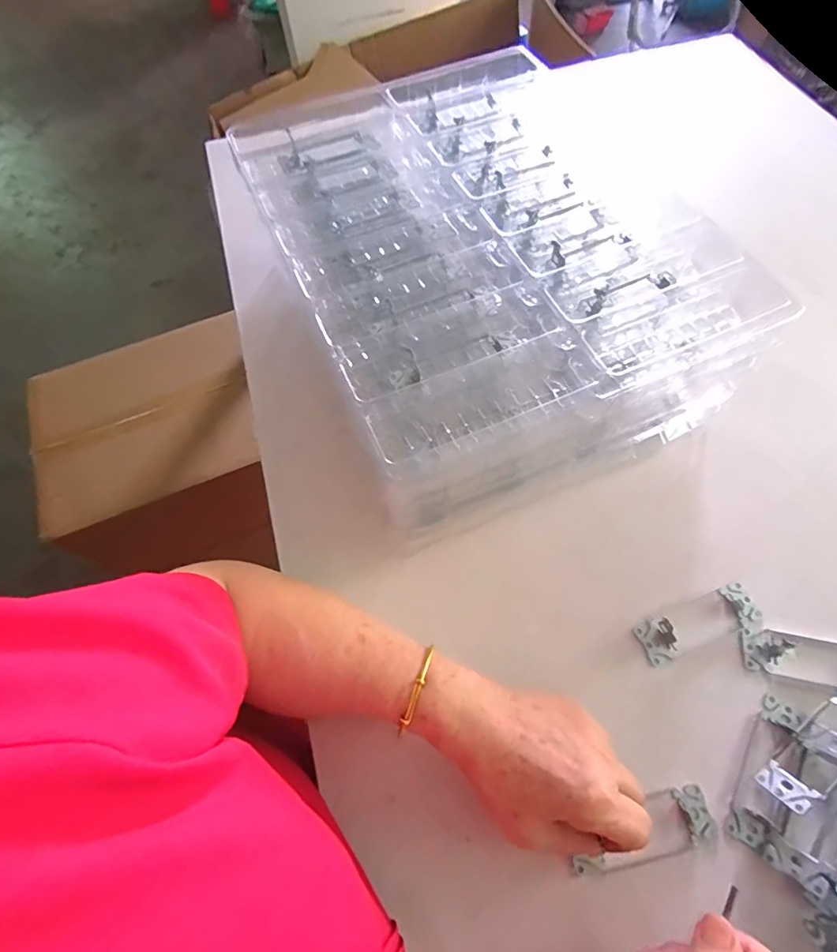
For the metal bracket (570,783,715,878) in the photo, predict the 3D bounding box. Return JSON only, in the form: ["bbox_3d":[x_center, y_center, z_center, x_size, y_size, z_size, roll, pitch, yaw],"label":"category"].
[{"bbox_3d":[0.161,0.260,0.328,0.109,0.010,0.036,-26,69,-8],"label":"metal bracket"}]

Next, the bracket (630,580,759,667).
[{"bbox_3d":[0.240,0.121,0.386,0.111,0.015,0.037,-20,66,-7],"label":"bracket"}]

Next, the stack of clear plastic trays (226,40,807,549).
[{"bbox_3d":[0.059,-0.212,0.468,0.350,0.128,0.454,-23,66,-8],"label":"stack of clear plastic trays"}]

